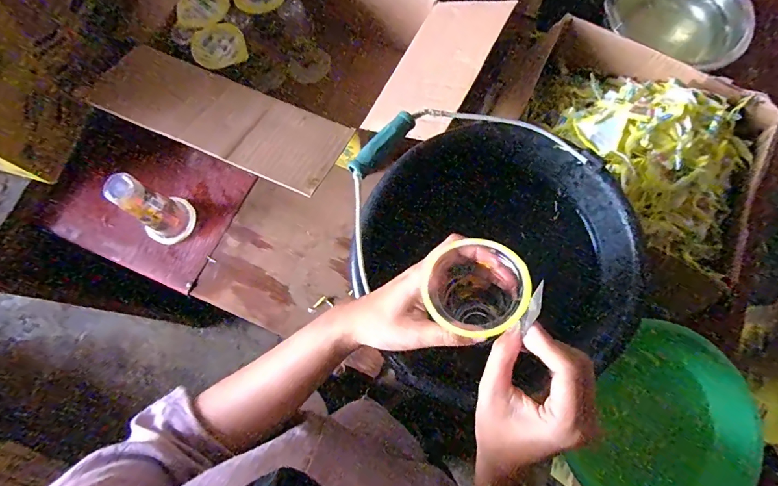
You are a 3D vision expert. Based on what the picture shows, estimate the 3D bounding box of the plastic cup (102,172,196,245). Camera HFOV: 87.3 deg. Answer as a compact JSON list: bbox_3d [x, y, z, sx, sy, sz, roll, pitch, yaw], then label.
[{"bbox_3d":[-0.326,-0.046,0.561,0.057,0.123,0.067,28,77,6],"label":"plastic cup"}]

